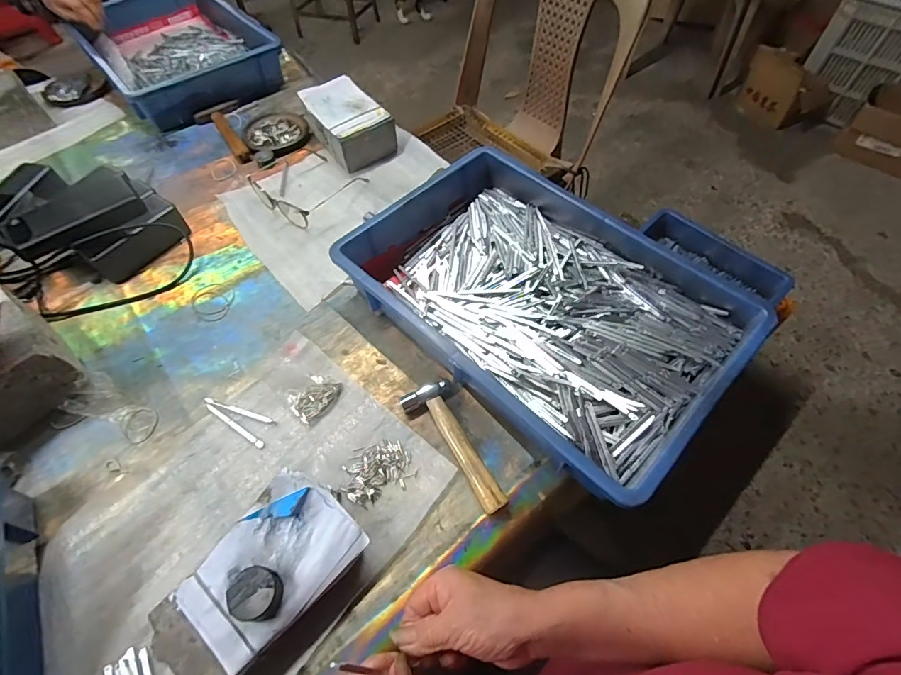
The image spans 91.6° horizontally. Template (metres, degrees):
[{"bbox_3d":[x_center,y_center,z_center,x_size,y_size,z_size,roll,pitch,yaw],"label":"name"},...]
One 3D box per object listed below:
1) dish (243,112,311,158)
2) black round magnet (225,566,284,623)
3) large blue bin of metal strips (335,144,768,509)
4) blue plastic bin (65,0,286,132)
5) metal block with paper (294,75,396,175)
[{"bbox_3d":[-0.308,-0.361,0.775,0.107,0.017,0.128,-29,61,-16],"label":"dish"},{"bbox_3d":[-0.162,0.213,0.363,0.038,0.021,0.039,1,57,-2],"label":"black round magnet"},{"bbox_3d":[0.102,-0.041,0.537,0.426,0.091,0.283,40,67,23],"label":"large blue bin of metal strips"},{"bbox_3d":[-0.559,-0.583,0.884,0.280,0.083,0.426,-38,64,-20],"label":"blue plastic bin"},{"bbox_3d":[-0.170,-0.358,0.731,0.105,0.073,0.148,-31,63,-19],"label":"metal block with paper"}]

